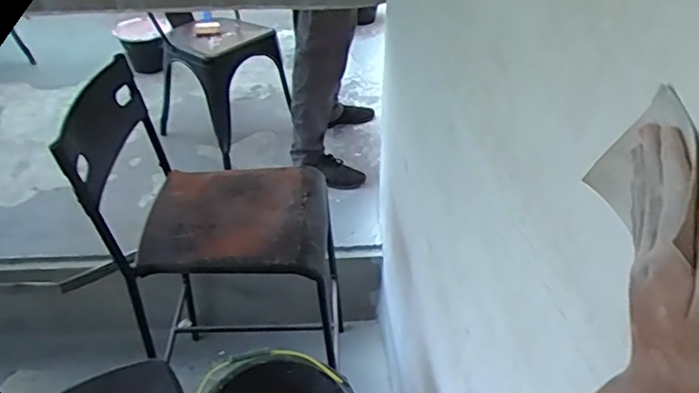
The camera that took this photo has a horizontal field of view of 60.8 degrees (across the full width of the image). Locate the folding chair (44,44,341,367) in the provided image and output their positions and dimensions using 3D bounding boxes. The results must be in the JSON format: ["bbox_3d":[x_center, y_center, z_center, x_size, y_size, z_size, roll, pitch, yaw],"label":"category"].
[{"bbox_3d":[-0.323,0.122,1.476,0.552,0.782,0.467,1,36,-2],"label":"folding chair"}]

